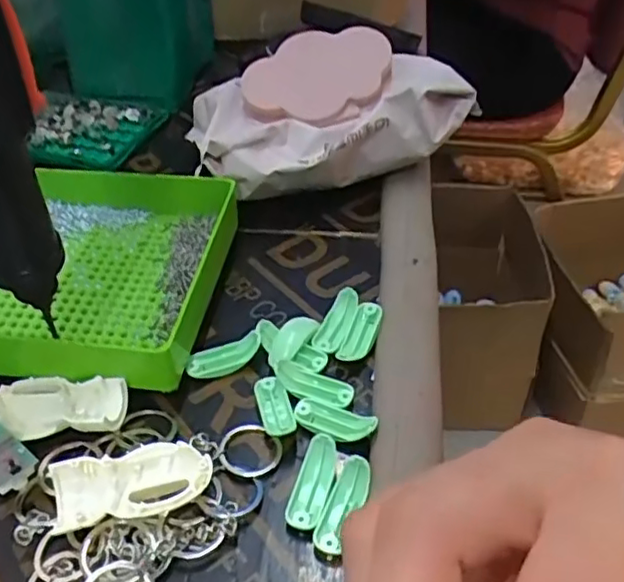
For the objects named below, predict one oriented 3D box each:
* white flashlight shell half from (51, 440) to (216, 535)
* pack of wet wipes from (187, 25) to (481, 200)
[{"bbox_3d":[-0.076,0.084,0.282,0.064,0.019,0.031,-12,43,-11],"label":"white flashlight shell half"},{"bbox_3d":[0.006,-0.125,0.452,0.180,0.091,0.114,-14,44,-13],"label":"pack of wet wipes"}]

